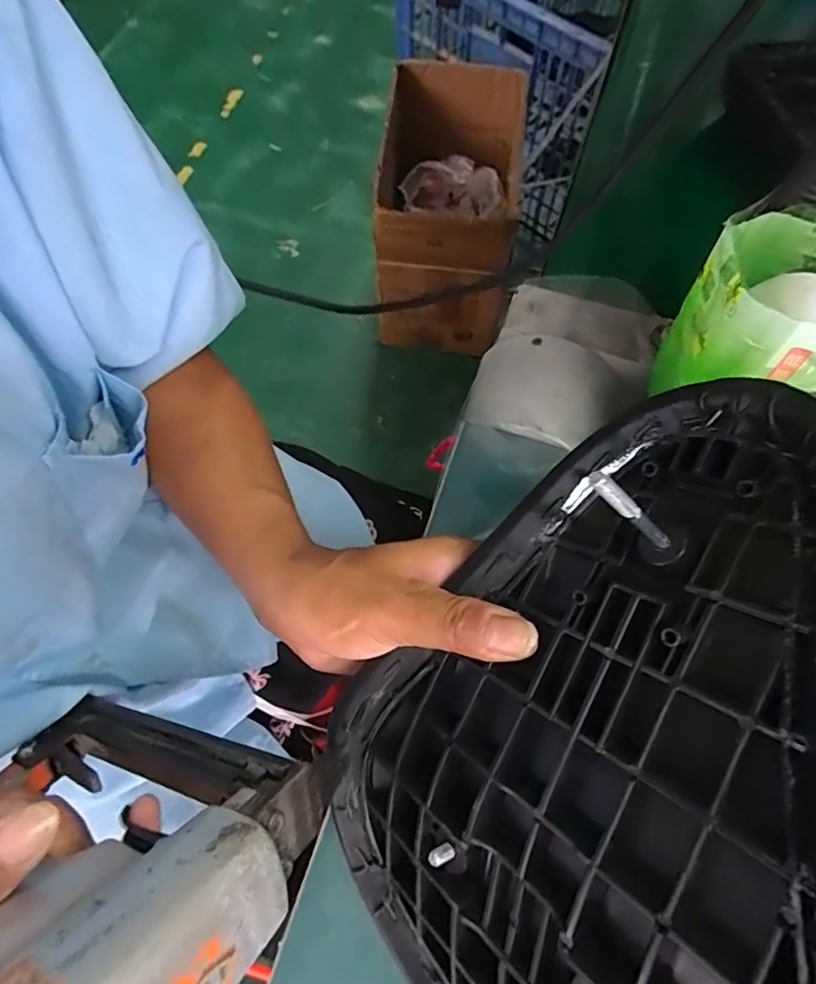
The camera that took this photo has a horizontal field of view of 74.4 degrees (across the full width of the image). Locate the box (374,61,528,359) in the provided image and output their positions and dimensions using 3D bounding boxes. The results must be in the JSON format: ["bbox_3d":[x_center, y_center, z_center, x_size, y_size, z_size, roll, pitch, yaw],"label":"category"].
[{"bbox_3d":[0.081,-0.587,1.150,0.265,0.362,0.465,6,70,2],"label":"box"}]

